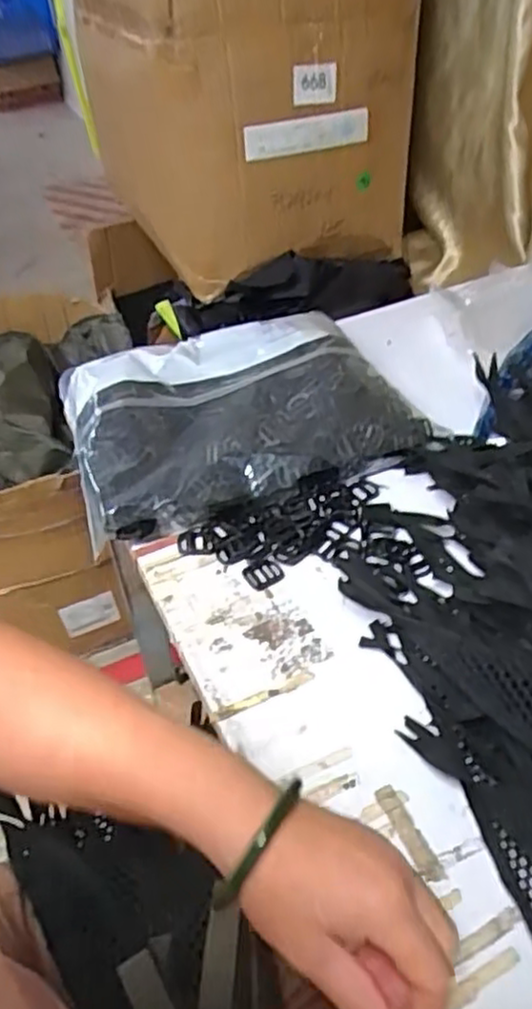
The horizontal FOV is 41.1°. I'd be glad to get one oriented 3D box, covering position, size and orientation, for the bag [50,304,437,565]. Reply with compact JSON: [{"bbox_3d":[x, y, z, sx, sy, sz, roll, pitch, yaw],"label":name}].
[{"bbox_3d":[-0.031,-0.095,0.757,0.341,0.075,0.228,-17,47,-11],"label":"bag"}]

